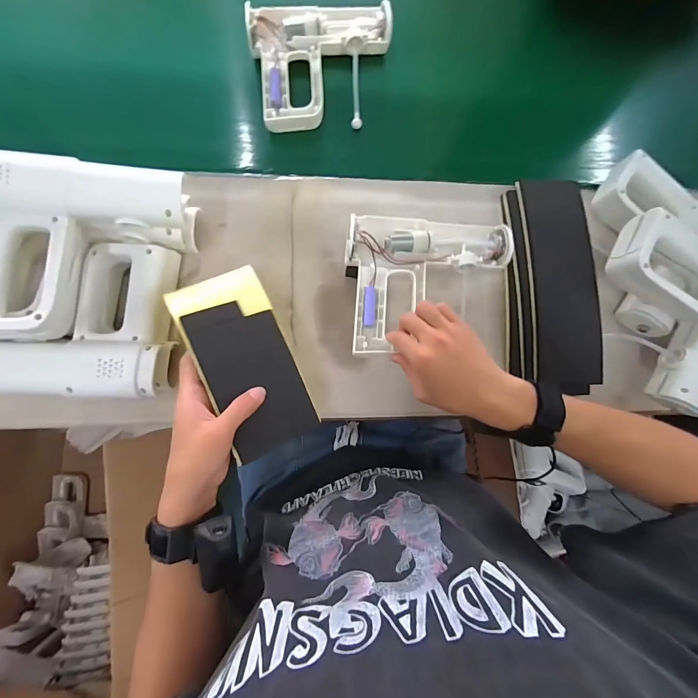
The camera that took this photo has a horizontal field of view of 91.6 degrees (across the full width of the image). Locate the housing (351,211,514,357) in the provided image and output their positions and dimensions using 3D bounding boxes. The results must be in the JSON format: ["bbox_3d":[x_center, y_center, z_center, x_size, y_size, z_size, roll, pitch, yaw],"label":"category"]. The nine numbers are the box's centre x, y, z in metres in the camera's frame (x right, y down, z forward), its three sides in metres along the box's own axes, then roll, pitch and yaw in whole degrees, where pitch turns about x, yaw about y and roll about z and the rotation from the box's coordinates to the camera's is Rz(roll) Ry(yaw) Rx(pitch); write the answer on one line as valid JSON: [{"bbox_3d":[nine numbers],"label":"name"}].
[{"bbox_3d":[0.105,-0.084,0.430,0.209,0.044,0.175,-2,82,-5],"label":"housing"}]

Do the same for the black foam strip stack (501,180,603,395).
[{"bbox_3d":[0.285,-0.095,0.486,0.120,0.035,0.301,1,82,-4],"label":"black foam strip stack"}]

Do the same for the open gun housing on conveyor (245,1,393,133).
[{"bbox_3d":[-0.035,-0.425,0.504,0.207,0.035,0.178,-8,83,-5],"label":"open gun housing on conveyor"}]

